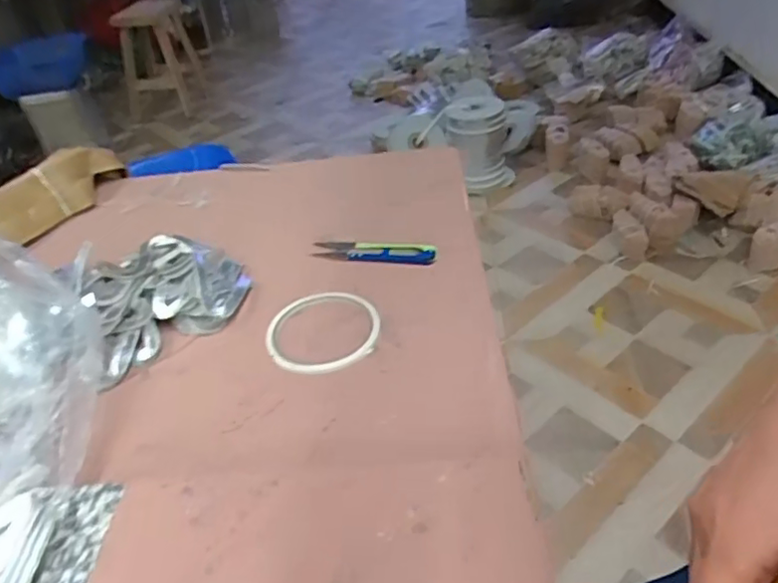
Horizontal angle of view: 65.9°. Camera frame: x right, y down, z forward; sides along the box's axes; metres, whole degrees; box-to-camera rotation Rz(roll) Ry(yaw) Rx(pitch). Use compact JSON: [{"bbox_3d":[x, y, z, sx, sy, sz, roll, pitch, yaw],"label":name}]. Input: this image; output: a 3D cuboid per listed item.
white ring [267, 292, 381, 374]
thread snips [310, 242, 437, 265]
[{"bbox_3d":[-0.052,0.030,0.477,0.089,0.010,0.087,-3,38,3],"label":"white ring"},{"bbox_3d":[-0.014,-0.038,0.555,0.115,0.012,0.026,6,39,15],"label":"thread snips"}]

